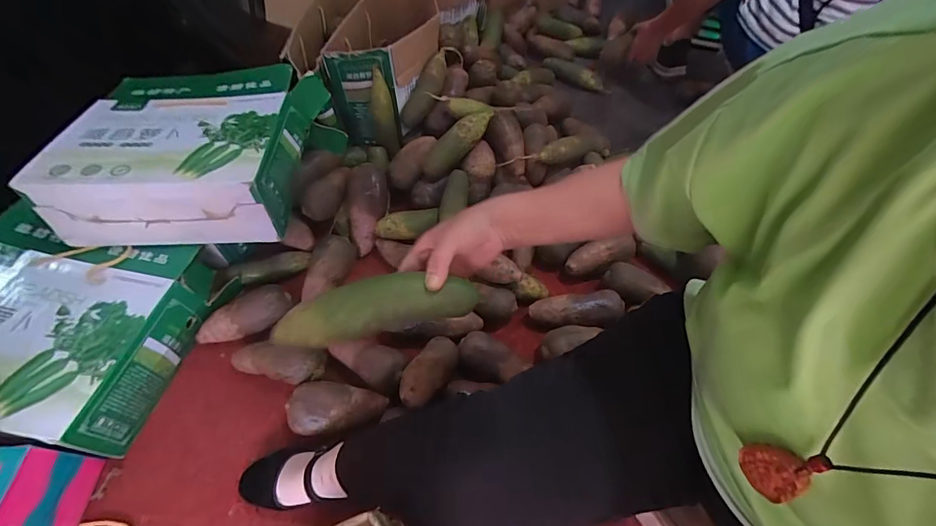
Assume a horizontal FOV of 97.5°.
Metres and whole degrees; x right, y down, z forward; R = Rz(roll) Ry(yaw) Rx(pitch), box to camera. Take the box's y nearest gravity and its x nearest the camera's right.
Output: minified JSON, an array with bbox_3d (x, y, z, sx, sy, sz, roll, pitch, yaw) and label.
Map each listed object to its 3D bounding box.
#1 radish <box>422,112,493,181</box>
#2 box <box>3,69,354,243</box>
[{"bbox_3d":[-0.023,-0.258,0.888,0.186,0.066,0.064,-42,60,18],"label":"radish"},{"bbox_3d":[-0.485,-0.215,0.751,0.404,0.127,0.359,1,57,-3],"label":"box"}]

